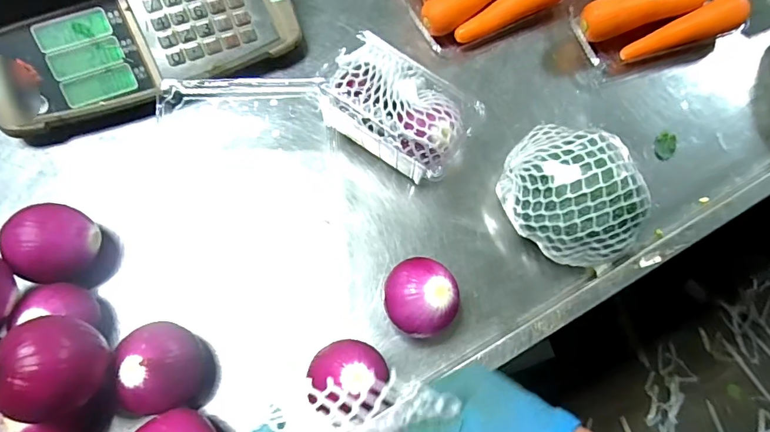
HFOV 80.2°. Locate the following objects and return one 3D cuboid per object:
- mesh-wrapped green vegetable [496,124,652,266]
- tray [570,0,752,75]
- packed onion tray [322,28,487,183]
[{"bbox_3d":[0.192,-0.026,0.472,0.141,0.100,0.127,25,72,6],"label":"mesh-wrapped green vegetable"},{"bbox_3d":[0.350,-0.254,0.591,0.196,0.060,0.102,-13,72,-7],"label":"tray"},{"bbox_3d":[0.012,-0.112,0.503,0.164,0.085,0.102,31,72,8],"label":"packed onion tray"}]

